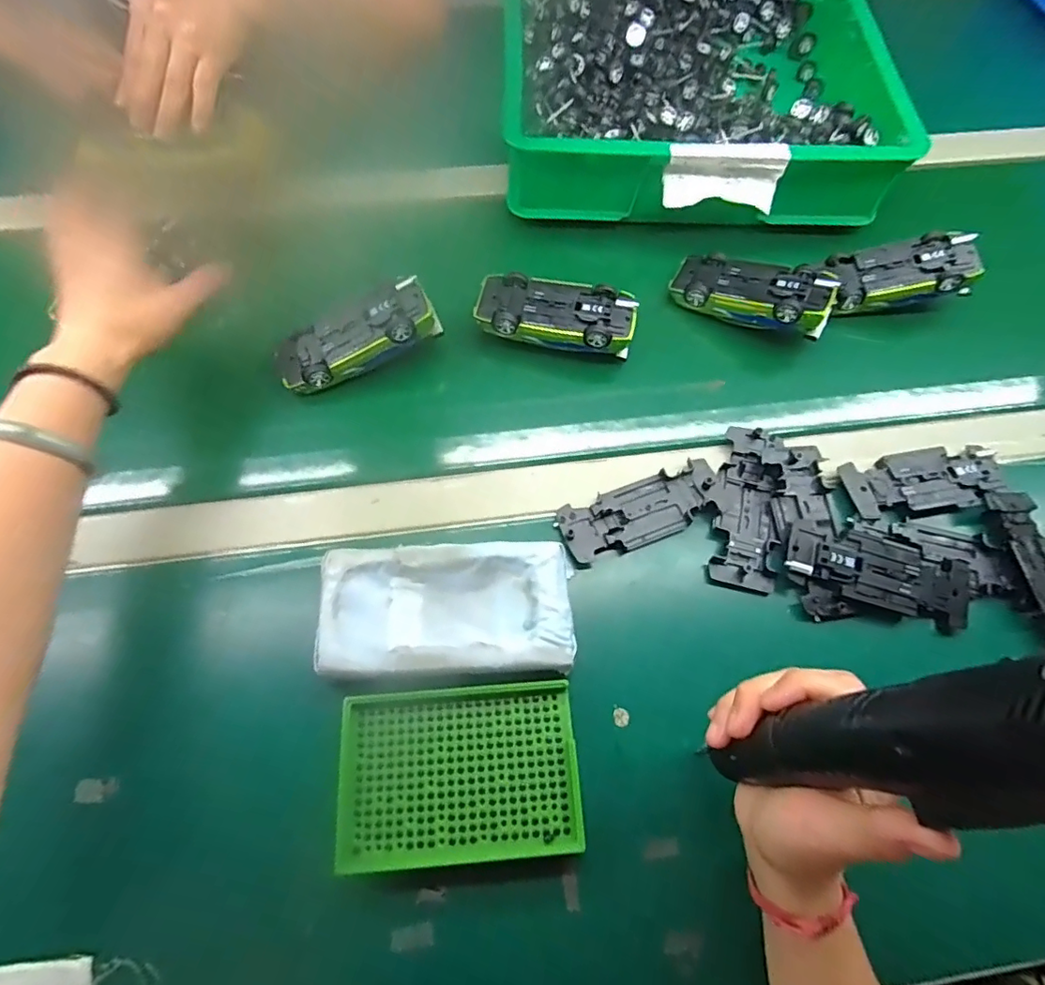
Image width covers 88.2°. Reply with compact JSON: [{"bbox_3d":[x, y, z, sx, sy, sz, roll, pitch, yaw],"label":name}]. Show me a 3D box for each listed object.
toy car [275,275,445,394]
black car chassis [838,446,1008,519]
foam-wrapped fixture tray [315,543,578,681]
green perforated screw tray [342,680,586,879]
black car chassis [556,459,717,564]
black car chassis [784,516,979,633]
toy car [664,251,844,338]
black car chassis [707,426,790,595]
[{"bbox_3d":[-0.133,-0.124,0.436,0.130,0.038,0.042,-25,69,2],"label":"toy car"},{"bbox_3d":[0.306,-0.009,0.408,0.120,0.010,0.049,-9,67,-6],"label":"black car chassis"},{"bbox_3d":[-0.048,0.079,0.356,0.159,0.034,0.081,-1,66,-3],"label":"foam-wrapped fixture tray"},{"bbox_3d":[-0.037,0.168,0.327,0.138,0.019,0.092,-3,66,-4],"label":"green perforated screw tray"},{"bbox_3d":[0.090,0.013,0.400,0.125,0.008,0.046,-20,69,-11],"label":"black car chassis"},{"bbox_3d":[0.249,0.055,0.377,0.125,0.015,0.052,16,67,5],"label":"black car chassis"},{"bbox_3d":[0.199,-0.174,0.470,0.129,0.030,0.055,22,66,23],"label":"toy car"},{"bbox_3d":[0.168,0.008,0.402,0.048,0.012,0.125,14,66,4],"label":"black car chassis"}]

